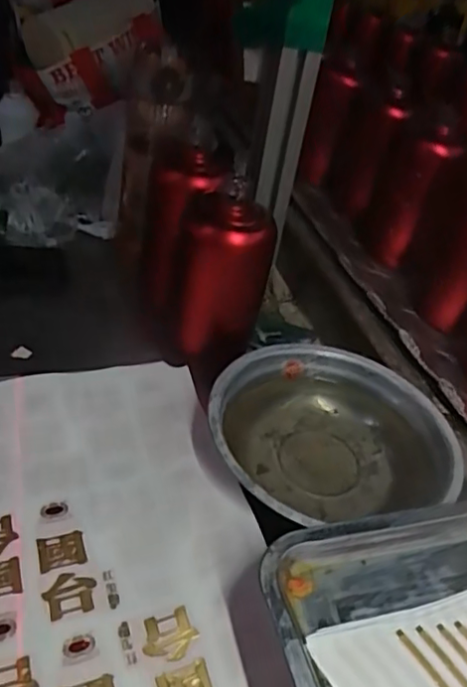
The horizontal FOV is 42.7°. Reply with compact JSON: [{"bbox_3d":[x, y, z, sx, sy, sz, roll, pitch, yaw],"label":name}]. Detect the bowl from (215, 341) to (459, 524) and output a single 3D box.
[{"bbox_3d":[0.086,0.072,0.501,0.202,0.062,0.193,1,40,-1],"label":"bowl"}]

